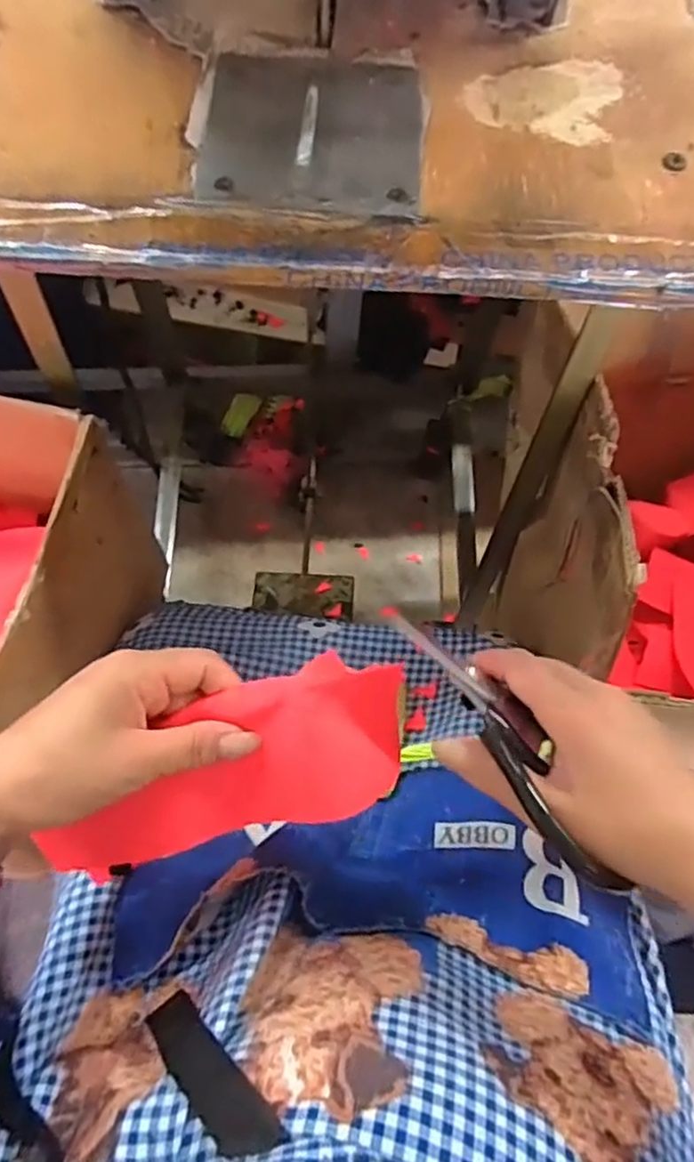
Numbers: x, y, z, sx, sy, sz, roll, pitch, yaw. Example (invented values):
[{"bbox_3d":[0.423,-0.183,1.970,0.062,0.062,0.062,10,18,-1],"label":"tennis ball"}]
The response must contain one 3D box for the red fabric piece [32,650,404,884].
[{"bbox_3d":[-0.066,0.098,0.357,0.199,0.026,0.076,-22,97,12],"label":"red fabric piece"}]

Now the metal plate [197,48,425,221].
[{"bbox_3d":[-0.020,-0.268,0.410,0.126,0.006,0.132,1,68,-3],"label":"metal plate"}]

